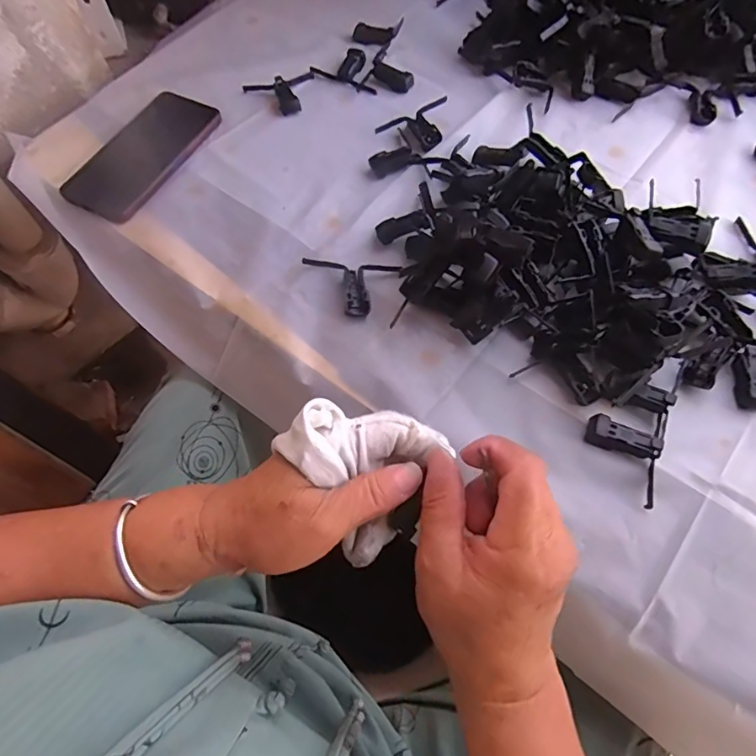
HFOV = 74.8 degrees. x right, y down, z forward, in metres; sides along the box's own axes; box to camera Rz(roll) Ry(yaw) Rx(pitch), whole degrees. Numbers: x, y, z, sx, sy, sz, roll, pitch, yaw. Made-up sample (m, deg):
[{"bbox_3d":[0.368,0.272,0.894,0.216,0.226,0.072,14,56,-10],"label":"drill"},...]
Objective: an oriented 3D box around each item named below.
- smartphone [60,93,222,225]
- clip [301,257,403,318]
[{"bbox_3d":[-0.234,-0.226,0.494,0.082,0.008,0.167,26,67,13],"label":"smartphone"},{"bbox_3d":[-0.021,-0.078,0.415,0.080,0.013,0.049,-2,64,1],"label":"clip"}]

